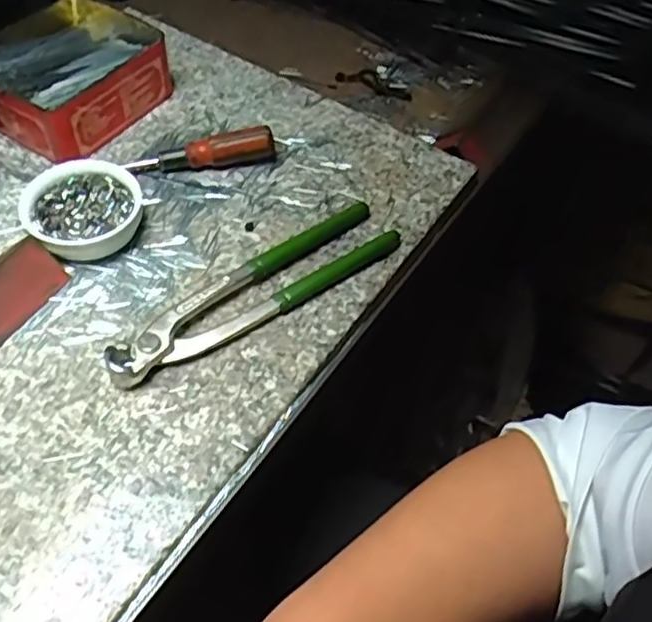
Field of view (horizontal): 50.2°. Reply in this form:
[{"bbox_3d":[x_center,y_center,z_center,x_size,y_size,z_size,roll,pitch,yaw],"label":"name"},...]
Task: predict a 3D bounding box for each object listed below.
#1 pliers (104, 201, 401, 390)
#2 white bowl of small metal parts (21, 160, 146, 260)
[{"bbox_3d":[-0.042,-0.018,0.424,0.199,0.017,0.050,-32,62,-24],"label":"pliers"},{"bbox_3d":[-0.156,-0.062,0.445,0.069,0.026,0.067,2,54,-2],"label":"white bowl of small metal parts"}]

